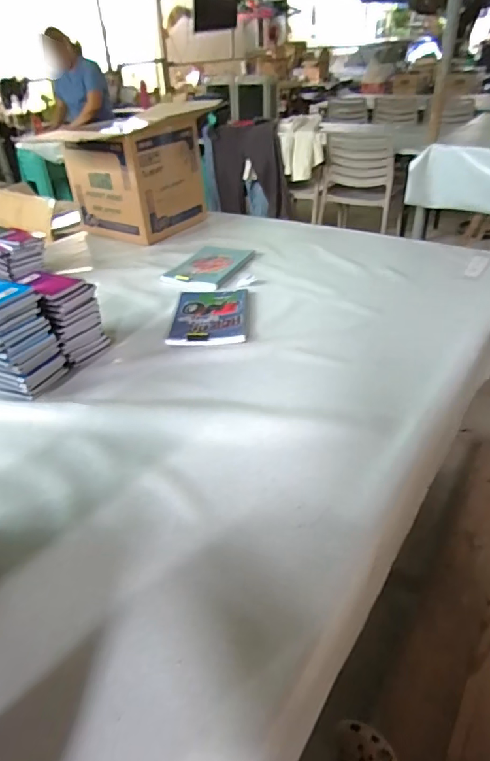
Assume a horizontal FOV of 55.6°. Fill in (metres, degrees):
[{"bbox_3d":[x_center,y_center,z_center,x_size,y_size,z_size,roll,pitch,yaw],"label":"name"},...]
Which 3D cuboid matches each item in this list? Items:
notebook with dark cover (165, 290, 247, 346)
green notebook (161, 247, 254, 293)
[{"bbox_3d":[-0.073,-0.137,0.968,0.152,0.017,0.235,-1,35,2],"label":"notebook with dark cover"},{"bbox_3d":[-0.092,-0.287,1.183,0.159,0.021,0.249,13,38,21],"label":"green notebook"}]

